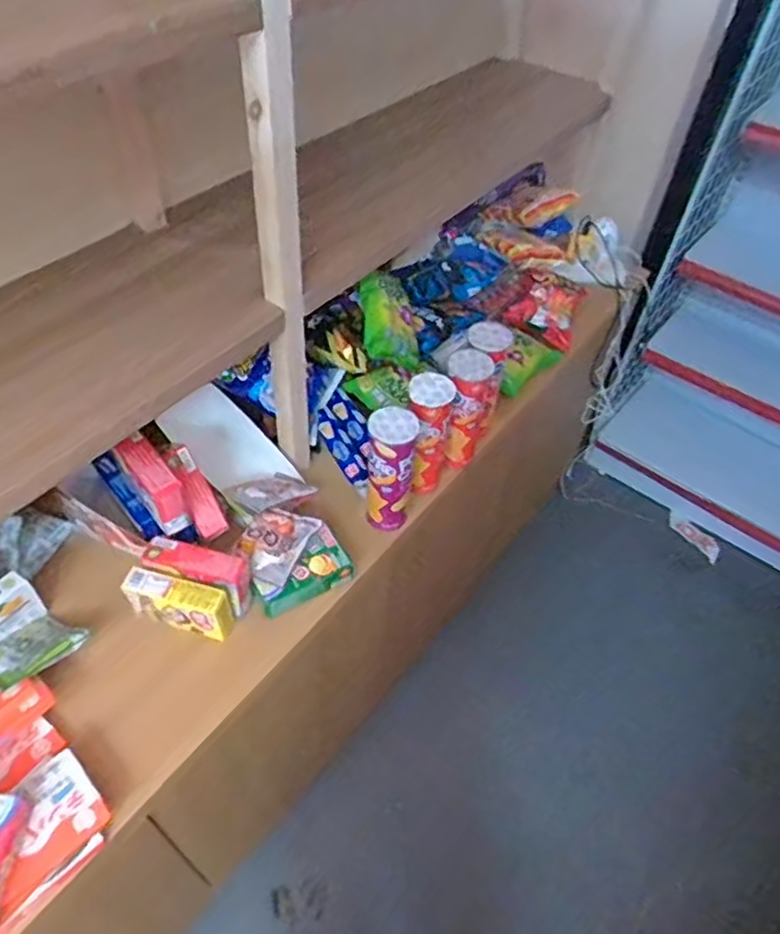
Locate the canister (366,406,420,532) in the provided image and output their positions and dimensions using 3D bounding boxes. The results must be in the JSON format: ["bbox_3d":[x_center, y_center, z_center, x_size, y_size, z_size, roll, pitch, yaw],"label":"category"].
[{"bbox_3d":[0.001,0.005,0.989,0.063,0.210,0.061,7,50,3],"label":"canister"}]

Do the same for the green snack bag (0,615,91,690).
[{"bbox_3d":[-0.456,0.237,0.846,0.092,0.030,0.117,4,31,33],"label":"green snack bag"}]

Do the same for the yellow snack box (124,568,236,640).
[{"bbox_3d":[-0.280,0.182,0.891,0.136,0.071,0.043,14,50,9],"label":"yellow snack box"}]

